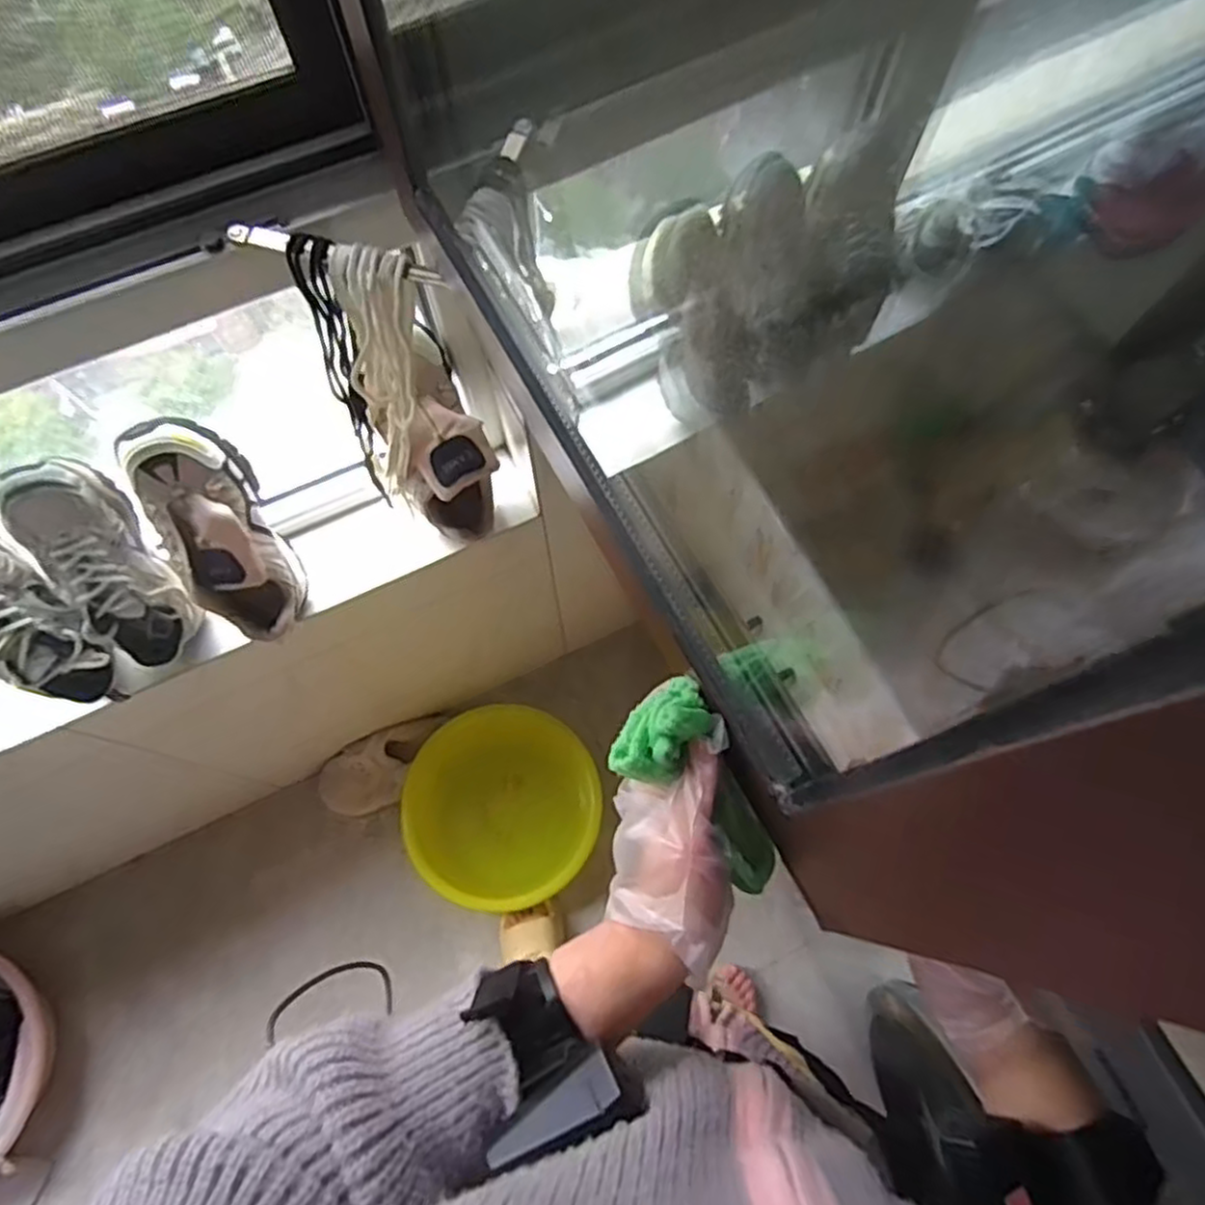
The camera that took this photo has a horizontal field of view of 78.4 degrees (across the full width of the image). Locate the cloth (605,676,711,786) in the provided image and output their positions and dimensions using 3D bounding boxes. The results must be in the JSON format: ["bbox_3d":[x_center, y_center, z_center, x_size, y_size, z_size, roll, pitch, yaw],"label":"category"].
[{"bbox_3d":[0.030,0.062,0.367,0.034,0.023,0.060,40,75,13],"label":"cloth"}]

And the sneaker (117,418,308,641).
[{"bbox_3d":[-0.403,-0.079,0.786,0.098,0.248,0.109,-25,31,-9],"label":"sneaker"}]

